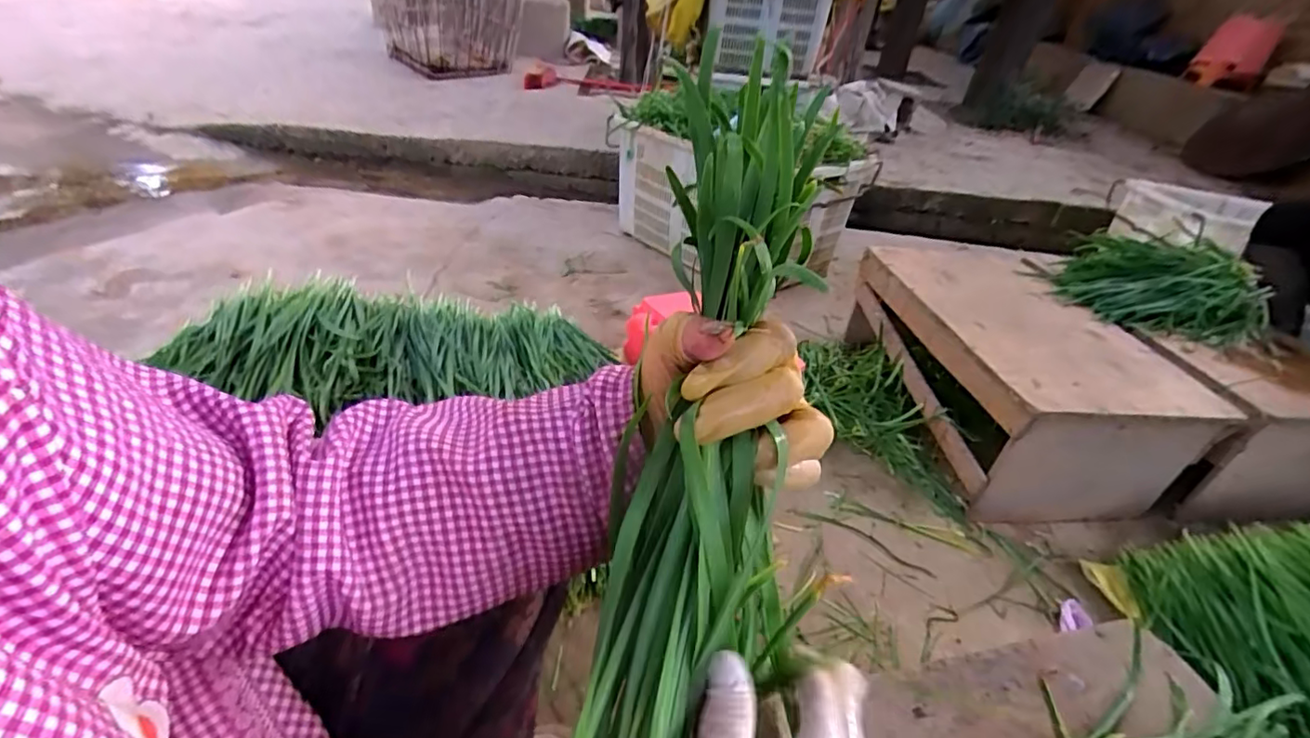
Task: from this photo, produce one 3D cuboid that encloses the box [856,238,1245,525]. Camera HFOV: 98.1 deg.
[{"bbox_3d":[0.686,-0.006,1.165,0.388,0.264,0.605,1,36,-9],"label":"box"}]

